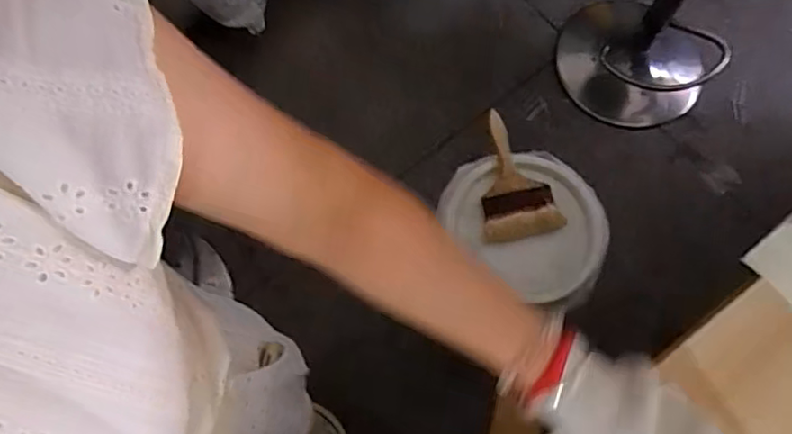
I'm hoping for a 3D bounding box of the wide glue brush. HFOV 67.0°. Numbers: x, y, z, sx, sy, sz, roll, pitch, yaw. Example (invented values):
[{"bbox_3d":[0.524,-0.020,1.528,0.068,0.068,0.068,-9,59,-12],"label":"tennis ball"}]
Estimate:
[{"bbox_3d":[0.186,-0.067,0.974,0.119,0.035,0.204,-11,72,-3],"label":"wide glue brush"}]

